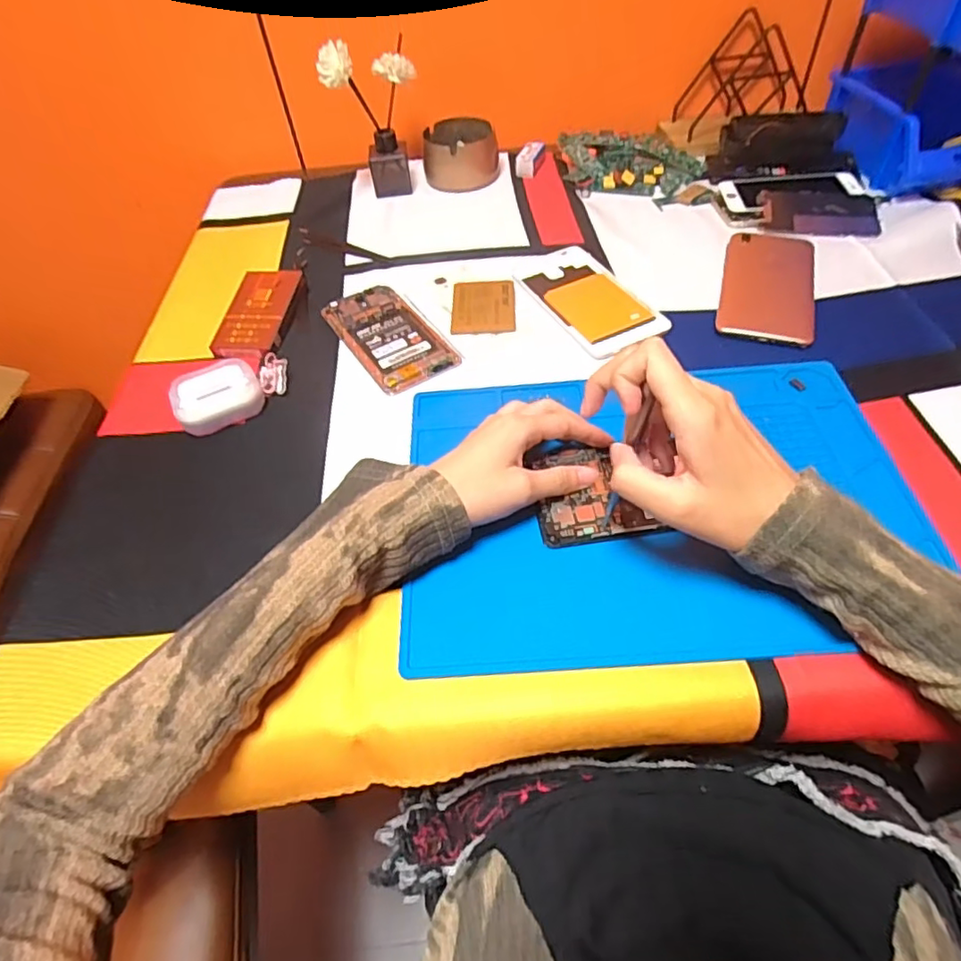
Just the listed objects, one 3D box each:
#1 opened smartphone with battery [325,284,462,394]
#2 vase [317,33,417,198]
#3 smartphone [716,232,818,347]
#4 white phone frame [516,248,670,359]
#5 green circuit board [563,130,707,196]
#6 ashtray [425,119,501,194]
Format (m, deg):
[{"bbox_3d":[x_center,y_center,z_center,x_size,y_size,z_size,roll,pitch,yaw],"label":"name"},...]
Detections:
[{"bbox_3d":[-0.081,-0.127,0.514,0.069,0.006,0.136,-29,55,-17],"label":"opened smartphone with battery"},{"bbox_3d":[-0.109,-0.380,0.633,0.052,0.146,0.095,20,56,20],"label":"vase"},{"bbox_3d":[0.251,-0.173,0.519,0.076,0.006,0.154,11,54,14],"label":"smartphone"},{"bbox_3d":[0.094,-0.167,0.534,0.083,0.007,0.157,-24,53,-13],"label":"white phone frame"},{"bbox_3d":[0.165,-0.353,0.665,0.157,0.025,0.091,9,53,12],"label":"green circuit board"},{"bbox_3d":[-0.023,-0.379,0.693,0.086,0.047,0.088,-6,51,1],"label":"ashtray"}]

